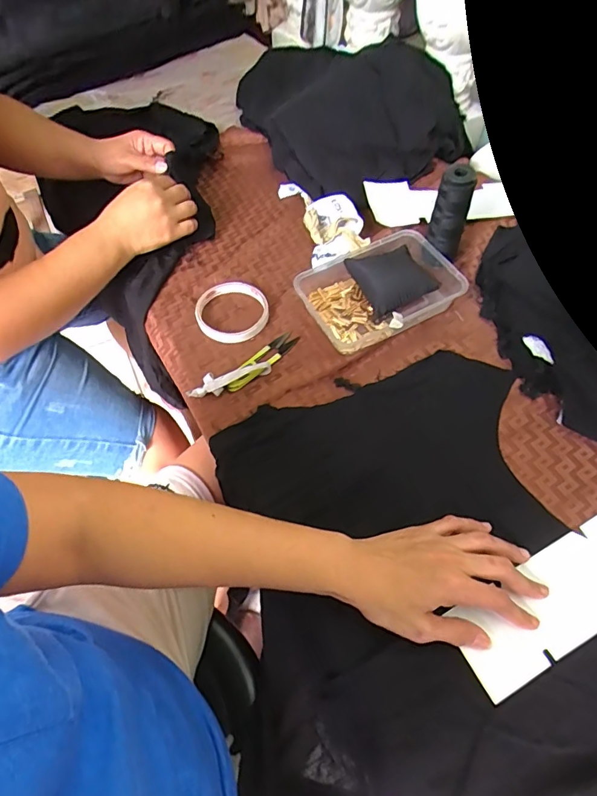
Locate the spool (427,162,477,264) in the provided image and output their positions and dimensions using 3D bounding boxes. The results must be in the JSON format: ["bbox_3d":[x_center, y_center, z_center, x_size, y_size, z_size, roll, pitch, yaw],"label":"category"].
[{"bbox_3d":[0.175,-0.211,0.510,0.040,0.110,0.032,25,63,16],"label":"spool"}]

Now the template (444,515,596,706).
[{"bbox_3d":[0.241,0.167,0.388,0.230,0.004,0.070,-27,63,-12],"label":"template"}]

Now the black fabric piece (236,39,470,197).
[{"bbox_3d":[0.057,-0.479,0.699,0.278,0.051,0.413,-22,61,-11],"label":"black fabric piece"}]

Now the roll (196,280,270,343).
[{"bbox_3d":[-0.078,-0.102,0.517,0.083,0.010,0.082,-1,59,1],"label":"roll"}]

